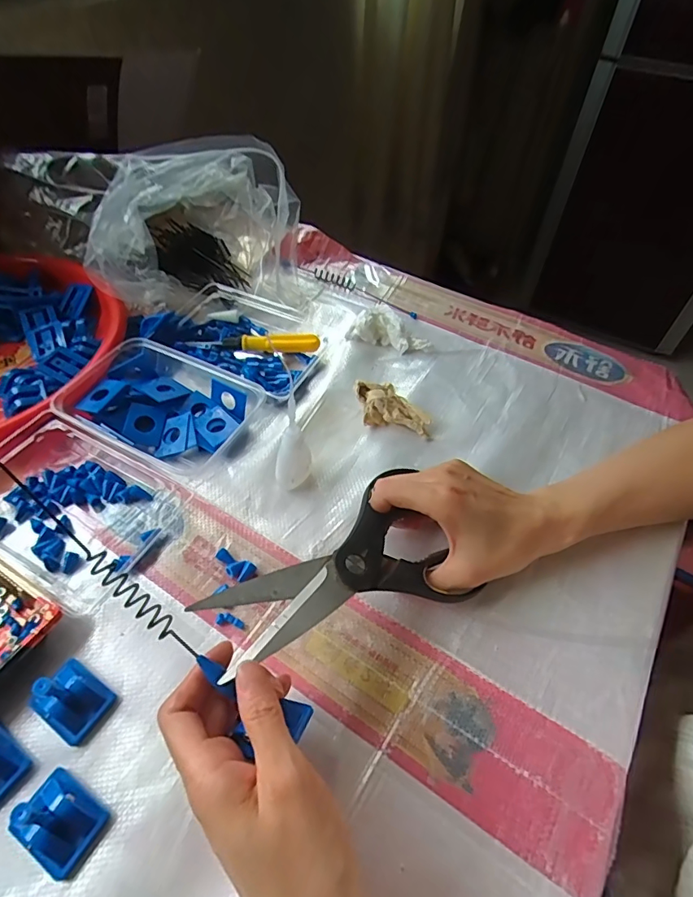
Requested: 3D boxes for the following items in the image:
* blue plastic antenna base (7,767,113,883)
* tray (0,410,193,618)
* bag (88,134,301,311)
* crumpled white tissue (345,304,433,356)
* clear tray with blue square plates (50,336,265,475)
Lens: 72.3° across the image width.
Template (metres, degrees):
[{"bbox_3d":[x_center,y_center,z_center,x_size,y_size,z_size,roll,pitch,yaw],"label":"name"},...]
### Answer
[{"bbox_3d":[-0.159,0.198,0.251,0.044,0.044,0.034,26,55,18],"label":"blue plastic antenna base"},{"bbox_3d":[-0.232,0.042,0.379,0.184,0.029,0.117,23,54,16],"label":"tray"},{"bbox_3d":[-0.165,-0.261,0.548,0.203,0.115,0.185,2,51,0],"label":"bag"},{"bbox_3d":[0.051,-0.134,0.521,0.086,0.026,0.057,18,53,12],"label":"crumpled white tissue"},{"bbox_3d":[-0.170,-0.045,0.440,0.164,0.035,0.123,20,53,14],"label":"clear tray with blue square plates"}]

